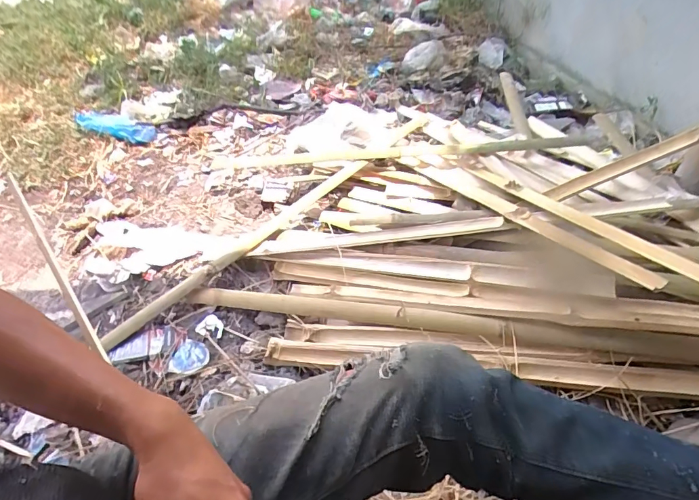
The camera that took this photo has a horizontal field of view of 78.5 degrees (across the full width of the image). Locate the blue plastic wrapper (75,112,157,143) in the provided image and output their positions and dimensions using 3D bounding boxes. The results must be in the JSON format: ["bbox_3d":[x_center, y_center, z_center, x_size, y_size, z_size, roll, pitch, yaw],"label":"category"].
[{"bbox_3d":[-0.706,-0.367,1.275,0.268,0.053,0.111,16,43,20],"label":"blue plastic wrapper"}]

